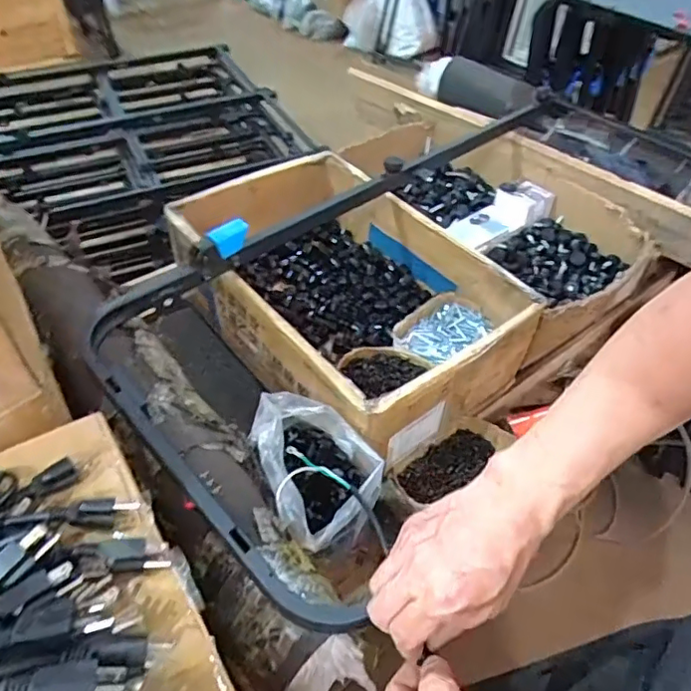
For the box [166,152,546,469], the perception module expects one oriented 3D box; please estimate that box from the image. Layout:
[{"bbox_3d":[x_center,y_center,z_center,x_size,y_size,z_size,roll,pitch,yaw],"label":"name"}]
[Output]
[{"bbox_3d":[-0.004,-0.089,0.941,0.359,0.175,0.539,-28,55,-26],"label":"box"}]

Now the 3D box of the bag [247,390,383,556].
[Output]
[{"bbox_3d":[-0.039,0.164,0.711,0.125,0.140,0.179,-24,53,-23],"label":"bag"}]

